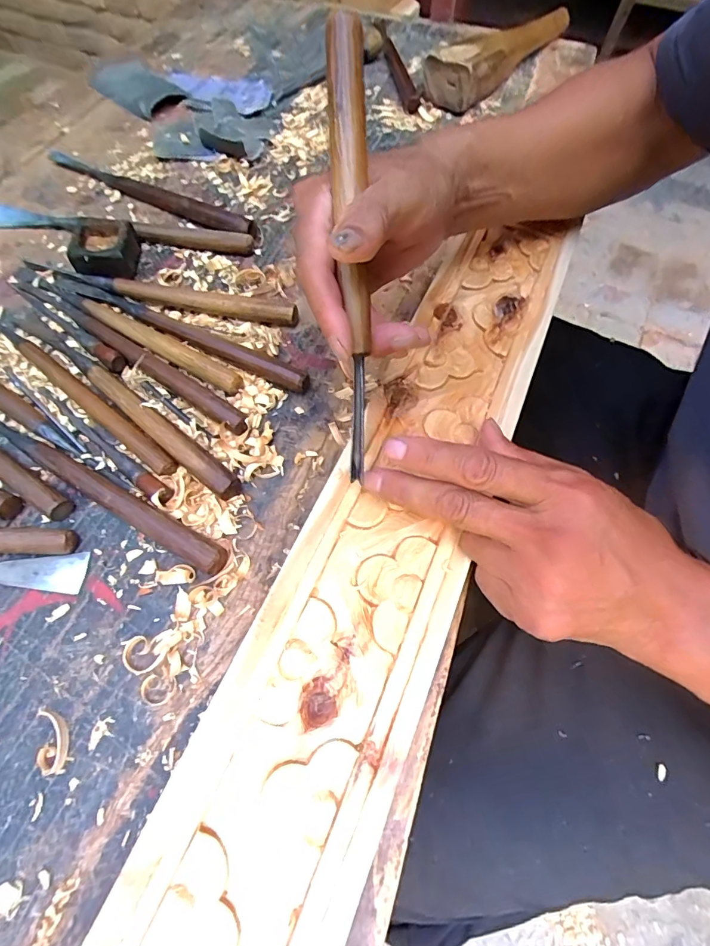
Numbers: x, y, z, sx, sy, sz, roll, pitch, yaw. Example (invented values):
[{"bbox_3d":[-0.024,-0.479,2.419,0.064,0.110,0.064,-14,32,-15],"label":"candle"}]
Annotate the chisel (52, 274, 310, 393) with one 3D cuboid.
[{"bbox_3d":[-0.144,-0.119,0.360,0.246,0.018,0.022,28,65,11],"label":"chisel"}]

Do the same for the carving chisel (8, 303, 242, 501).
[{"bbox_3d":[-0.179,-0.061,0.330,0.257,0.015,0.016,38,67,15],"label":"carving chisel"}]

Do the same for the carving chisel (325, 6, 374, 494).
[{"bbox_3d":[-0.001,-0.109,0.231,0.019,0.013,0.224,-3,99,1],"label":"carving chisel"}]

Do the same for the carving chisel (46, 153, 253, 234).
[{"bbox_3d":[-0.205,-0.274,0.434,0.243,0.018,0.015,28,65,11],"label":"carving chisel"}]

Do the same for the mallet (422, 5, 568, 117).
[{"bbox_3d":[0.194,-0.545,0.565,0.063,0.045,0.276,37,67,15],"label":"mallet"}]

